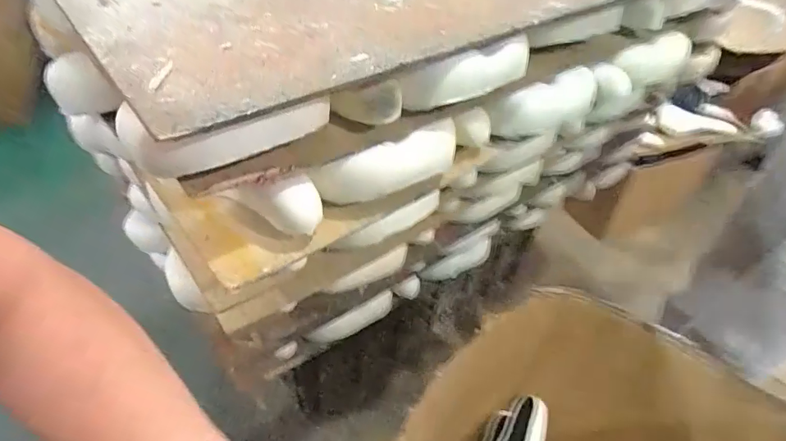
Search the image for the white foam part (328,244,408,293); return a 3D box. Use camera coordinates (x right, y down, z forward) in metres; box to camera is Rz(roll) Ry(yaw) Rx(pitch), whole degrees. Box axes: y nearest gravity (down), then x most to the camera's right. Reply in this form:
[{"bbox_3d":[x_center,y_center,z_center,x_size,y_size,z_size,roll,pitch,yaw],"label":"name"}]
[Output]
[{"bbox_3d":[-0.032,0.079,0.740,0.153,0.064,0.014,-29,54,-31],"label":"white foam part"}]

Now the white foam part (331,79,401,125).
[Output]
[{"bbox_3d":[-0.027,-0.120,0.499,0.087,0.042,0.018,2,38,33],"label":"white foam part"}]

